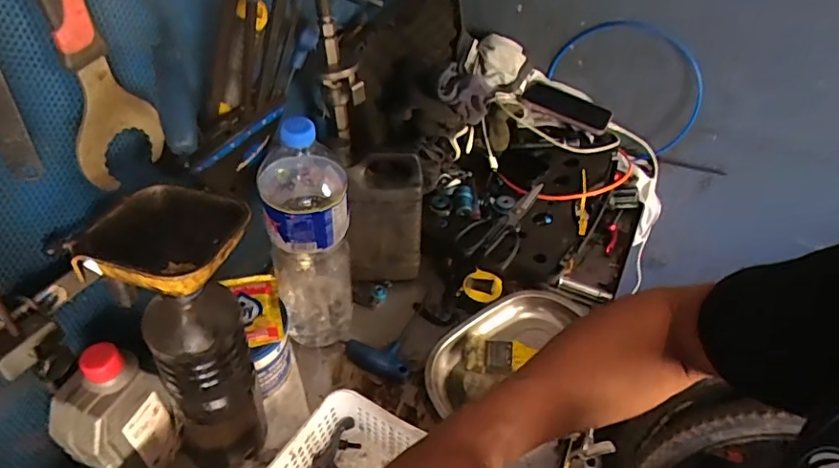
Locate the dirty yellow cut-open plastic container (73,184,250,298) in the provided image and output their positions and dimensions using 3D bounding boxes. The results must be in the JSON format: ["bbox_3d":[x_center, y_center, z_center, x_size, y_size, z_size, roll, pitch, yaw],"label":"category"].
[{"bbox_3d":[-0.179,0.010,0.383,0.095,0.050,0.096,12,45,8],"label":"dirty yellow cut-open plastic container"}]

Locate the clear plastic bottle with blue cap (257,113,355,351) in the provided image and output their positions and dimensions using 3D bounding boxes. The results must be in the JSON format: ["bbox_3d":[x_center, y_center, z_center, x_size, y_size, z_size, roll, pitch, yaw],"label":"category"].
[{"bbox_3d":[-0.120,0.009,0.600,0.091,0.311,0.098,-7,46,-10],"label":"clear plastic bottle with blue cap"}]

